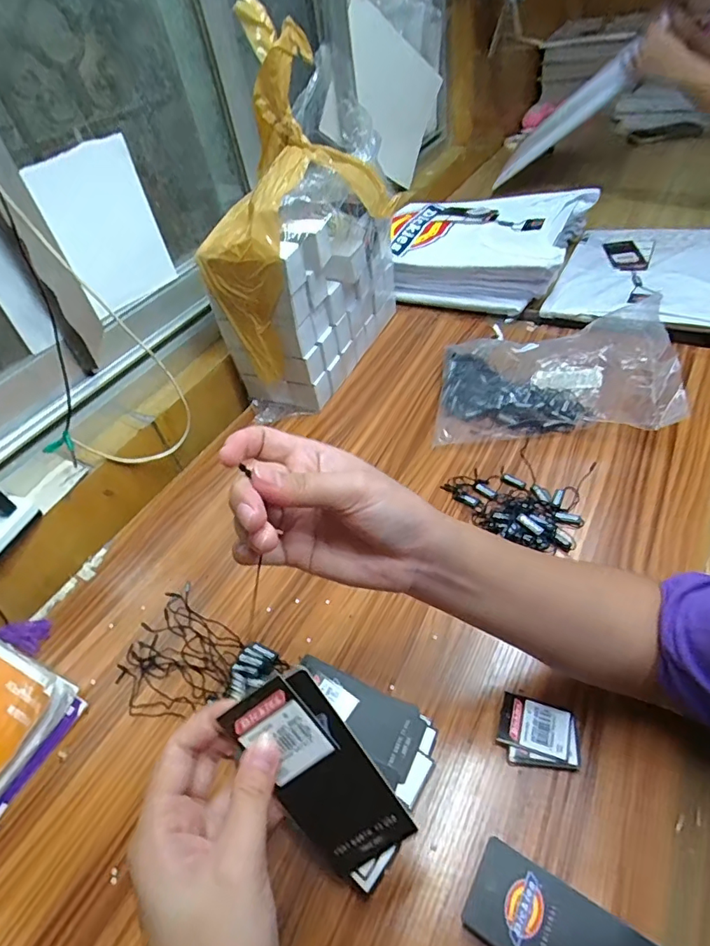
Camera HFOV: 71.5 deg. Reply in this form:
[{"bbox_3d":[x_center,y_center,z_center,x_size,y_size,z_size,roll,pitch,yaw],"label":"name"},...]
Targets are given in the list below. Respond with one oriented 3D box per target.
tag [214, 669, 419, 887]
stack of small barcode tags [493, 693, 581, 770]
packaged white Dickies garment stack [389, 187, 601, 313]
[{"bbox_3d":[-0.016,0.148,0.243,0.048,0.108,0.004,-34,8,1],"label":"tag"},{"bbox_3d":[0.139,0.197,0.376,0.055,0.014,0.048,4,47,15],"label":"stack of small barcode tags"},{"bbox_3d":[0.207,-0.395,0.865,0.337,0.108,0.278,15,51,24],"label":"packaged white Dickies garment stack"}]

